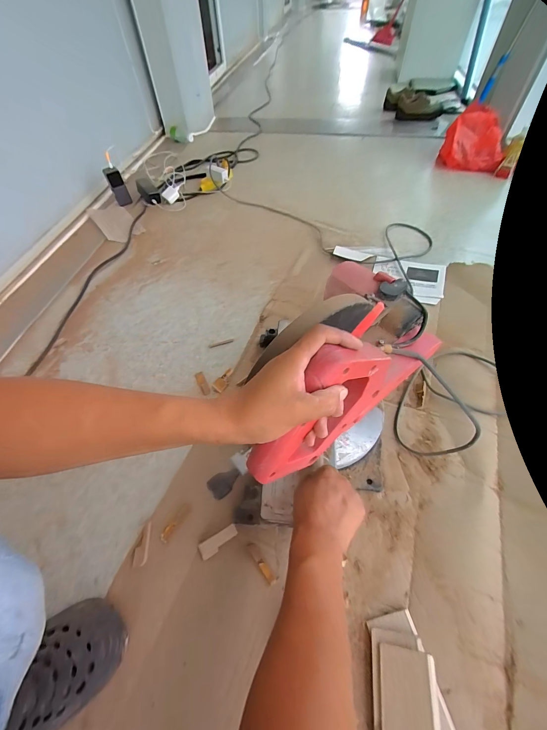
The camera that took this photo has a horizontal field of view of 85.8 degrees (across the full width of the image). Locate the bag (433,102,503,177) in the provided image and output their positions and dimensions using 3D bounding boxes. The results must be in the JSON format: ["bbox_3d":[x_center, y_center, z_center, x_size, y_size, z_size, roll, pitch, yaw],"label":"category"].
[{"bbox_3d":[0.824,-0.913,1.211,0.218,0.202,0.148,15,58,14],"label":"bag"}]

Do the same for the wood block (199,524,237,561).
[{"bbox_3d":[-0.098,0.312,0.521,0.071,0.004,0.027,-27,58,-14],"label":"wood block"}]

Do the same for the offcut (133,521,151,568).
[{"bbox_3d":[-0.234,0.322,0.529,0.020,0.016,0.067,-4,55,1],"label":"offcut"}]

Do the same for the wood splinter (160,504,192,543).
[{"bbox_3d":[-0.180,0.291,0.545,0.019,0.005,0.072,31,63,22],"label":"wood splinter"}]

